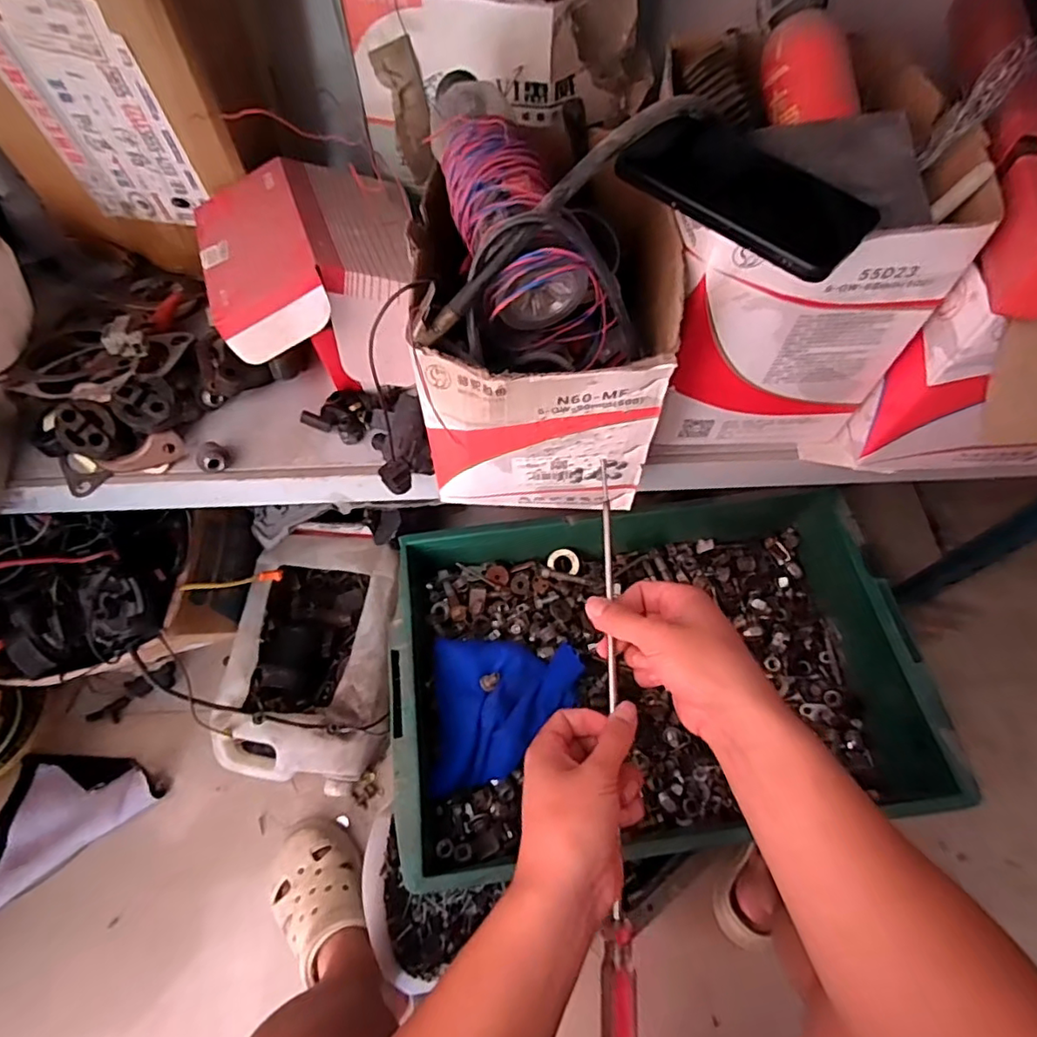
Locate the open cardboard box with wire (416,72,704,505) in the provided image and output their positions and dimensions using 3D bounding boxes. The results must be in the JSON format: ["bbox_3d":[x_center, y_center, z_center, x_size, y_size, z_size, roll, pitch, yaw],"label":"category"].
[{"bbox_3d":[0.023,-0.162,0.470,0.187,0.239,0.222,0,63,0],"label":"open cardboard box with wire"}]

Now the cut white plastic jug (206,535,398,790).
[{"bbox_3d":[-0.312,0.205,0.859,0.235,0.134,0.337,4,63,3],"label":"cut white plastic jug"}]

